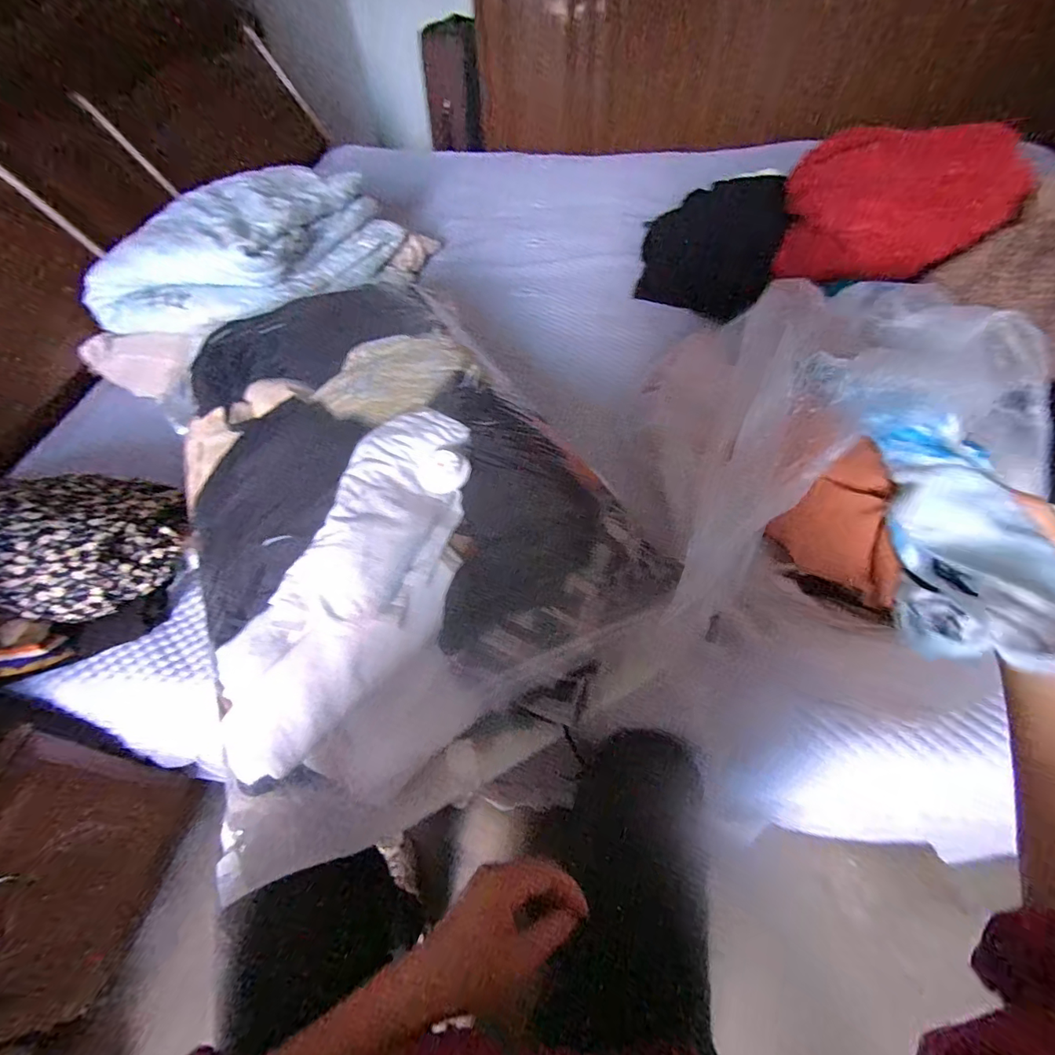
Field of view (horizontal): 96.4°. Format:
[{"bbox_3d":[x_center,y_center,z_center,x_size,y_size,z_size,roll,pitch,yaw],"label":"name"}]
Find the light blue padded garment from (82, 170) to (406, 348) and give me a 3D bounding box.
[{"bbox_3d":[-0.502,-0.527,0.880,0.304,0.146,0.521,24,59,19],"label":"light blue padded garment"}]

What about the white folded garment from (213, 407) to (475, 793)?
[{"bbox_3d":[-0.156,0.049,0.459,0.148,0.057,0.386,19,72,16],"label":"white folded garment"}]

